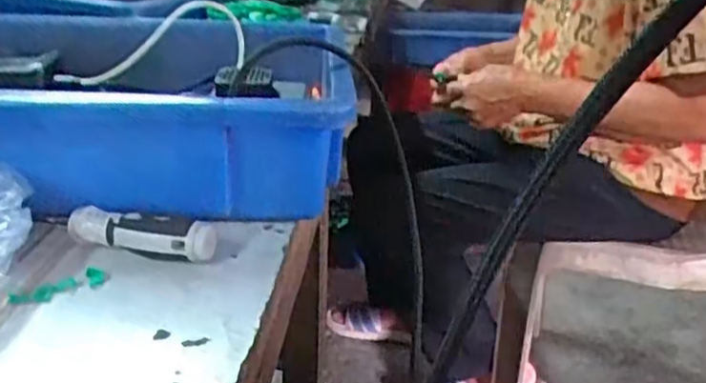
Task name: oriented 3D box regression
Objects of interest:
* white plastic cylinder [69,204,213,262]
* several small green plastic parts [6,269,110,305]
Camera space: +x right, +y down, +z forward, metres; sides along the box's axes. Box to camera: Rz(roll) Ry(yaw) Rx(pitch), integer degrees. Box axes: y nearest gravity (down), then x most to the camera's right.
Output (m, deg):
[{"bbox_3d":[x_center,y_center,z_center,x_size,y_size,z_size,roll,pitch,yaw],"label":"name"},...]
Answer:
[{"bbox_3d":[-0.113,0.023,0.362,0.082,0.025,0.017,10,24,17],"label":"white plastic cylinder"},{"bbox_3d":[-0.141,0.045,0.331,0.046,0.004,0.013,-15,29,-40],"label":"several small green plastic parts"}]

